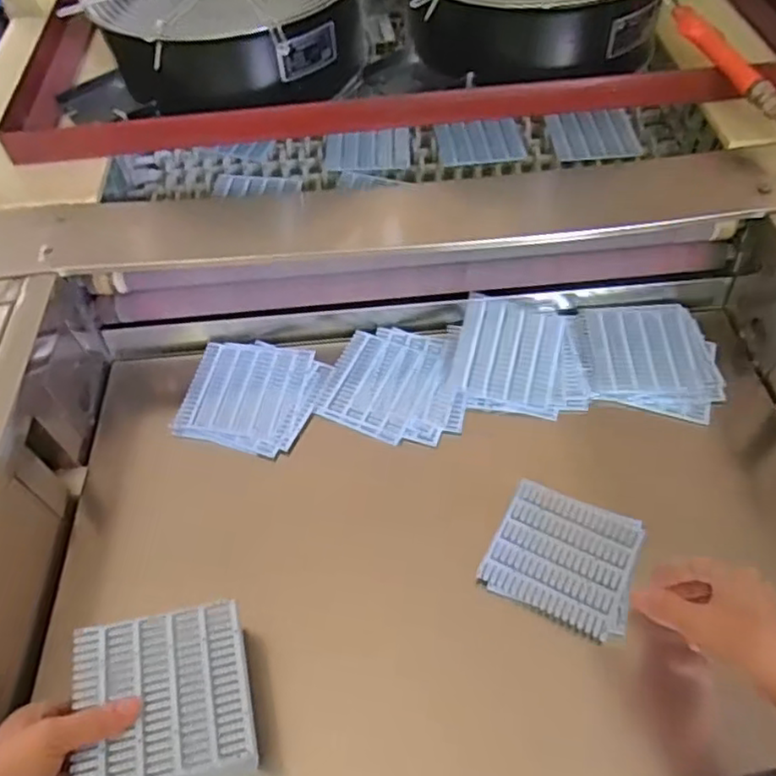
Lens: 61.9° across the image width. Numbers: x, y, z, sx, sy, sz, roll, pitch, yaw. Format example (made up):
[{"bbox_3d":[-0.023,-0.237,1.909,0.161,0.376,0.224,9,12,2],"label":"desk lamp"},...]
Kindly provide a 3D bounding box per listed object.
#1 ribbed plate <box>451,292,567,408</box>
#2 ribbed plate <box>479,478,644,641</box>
[{"bbox_3d":[0.126,-0.038,0.670,0.103,0.008,0.107,13,72,3],"label":"ribbed plate"},{"bbox_3d":[0.145,0.139,0.546,0.106,0.012,0.103,22,59,18],"label":"ribbed plate"}]

